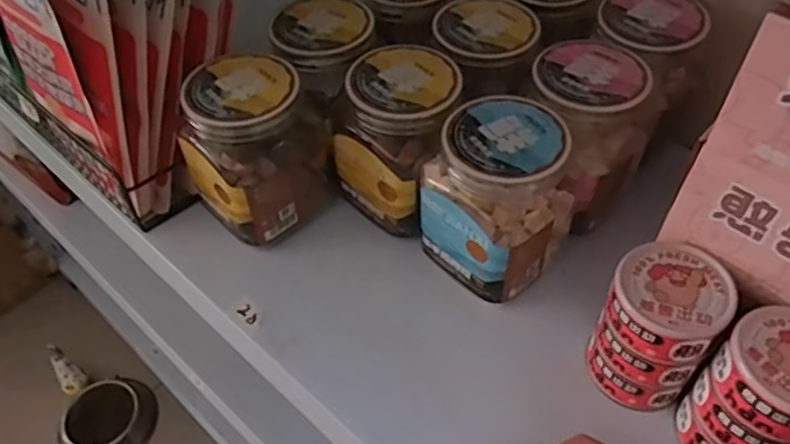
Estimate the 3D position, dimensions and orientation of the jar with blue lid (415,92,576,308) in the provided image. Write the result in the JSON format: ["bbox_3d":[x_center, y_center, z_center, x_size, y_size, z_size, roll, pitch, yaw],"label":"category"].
[{"bbox_3d":[0.072,-0.017,0.438,0.081,0.105,0.085,-35,58,-24],"label":"jar with blue lid"}]

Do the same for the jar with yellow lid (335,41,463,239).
[{"bbox_3d":[0.002,-0.065,0.481,0.083,0.105,0.088,25,56,20],"label":"jar with yellow lid"}]

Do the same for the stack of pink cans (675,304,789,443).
[{"bbox_3d":[0.208,0.100,0.358,0.066,0.086,0.061,-35,58,-24],"label":"stack of pink cans"}]

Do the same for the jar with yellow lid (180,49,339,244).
[{"bbox_3d":[-0.104,-0.057,0.477,0.080,0.113,0.094,33,59,25],"label":"jar with yellow lid"}]

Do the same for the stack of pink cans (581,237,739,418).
[{"bbox_3d":[0.161,0.064,0.391,0.063,0.090,0.067,25,56,20],"label":"stack of pink cans"}]

